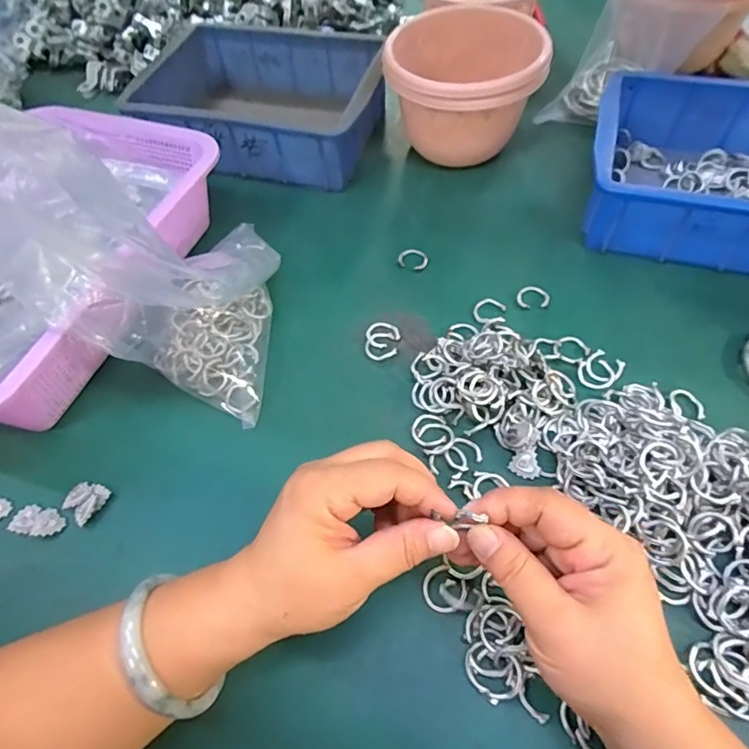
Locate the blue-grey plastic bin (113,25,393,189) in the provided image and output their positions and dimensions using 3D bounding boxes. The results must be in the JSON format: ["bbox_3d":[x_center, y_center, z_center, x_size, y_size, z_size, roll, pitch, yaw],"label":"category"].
[{"bbox_3d":[-0.116,-0.291,0.532,0.239,0.068,0.181,9,60,10],"label":"blue-grey plastic bin"}]

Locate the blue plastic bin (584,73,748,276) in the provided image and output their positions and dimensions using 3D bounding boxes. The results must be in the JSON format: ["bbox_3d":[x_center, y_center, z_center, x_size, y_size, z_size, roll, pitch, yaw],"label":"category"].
[{"bbox_3d":[0.313,-0.173,0.430,0.240,0.068,0.174,14,61,12],"label":"blue plastic bin"}]

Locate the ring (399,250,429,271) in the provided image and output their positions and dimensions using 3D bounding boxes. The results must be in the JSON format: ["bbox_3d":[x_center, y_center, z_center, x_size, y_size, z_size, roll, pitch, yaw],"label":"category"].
[{"bbox_3d":[0.036,-0.104,0.448,0.025,0.004,0.024,-2,58,3],"label":"ring"}]

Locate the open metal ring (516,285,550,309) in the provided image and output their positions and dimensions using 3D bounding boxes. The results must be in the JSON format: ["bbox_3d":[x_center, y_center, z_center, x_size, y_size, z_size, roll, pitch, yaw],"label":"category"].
[{"bbox_3d":[0.133,-0.065,0.415,0.026,0.004,0.024,-2,58,3],"label":"open metal ring"}]

